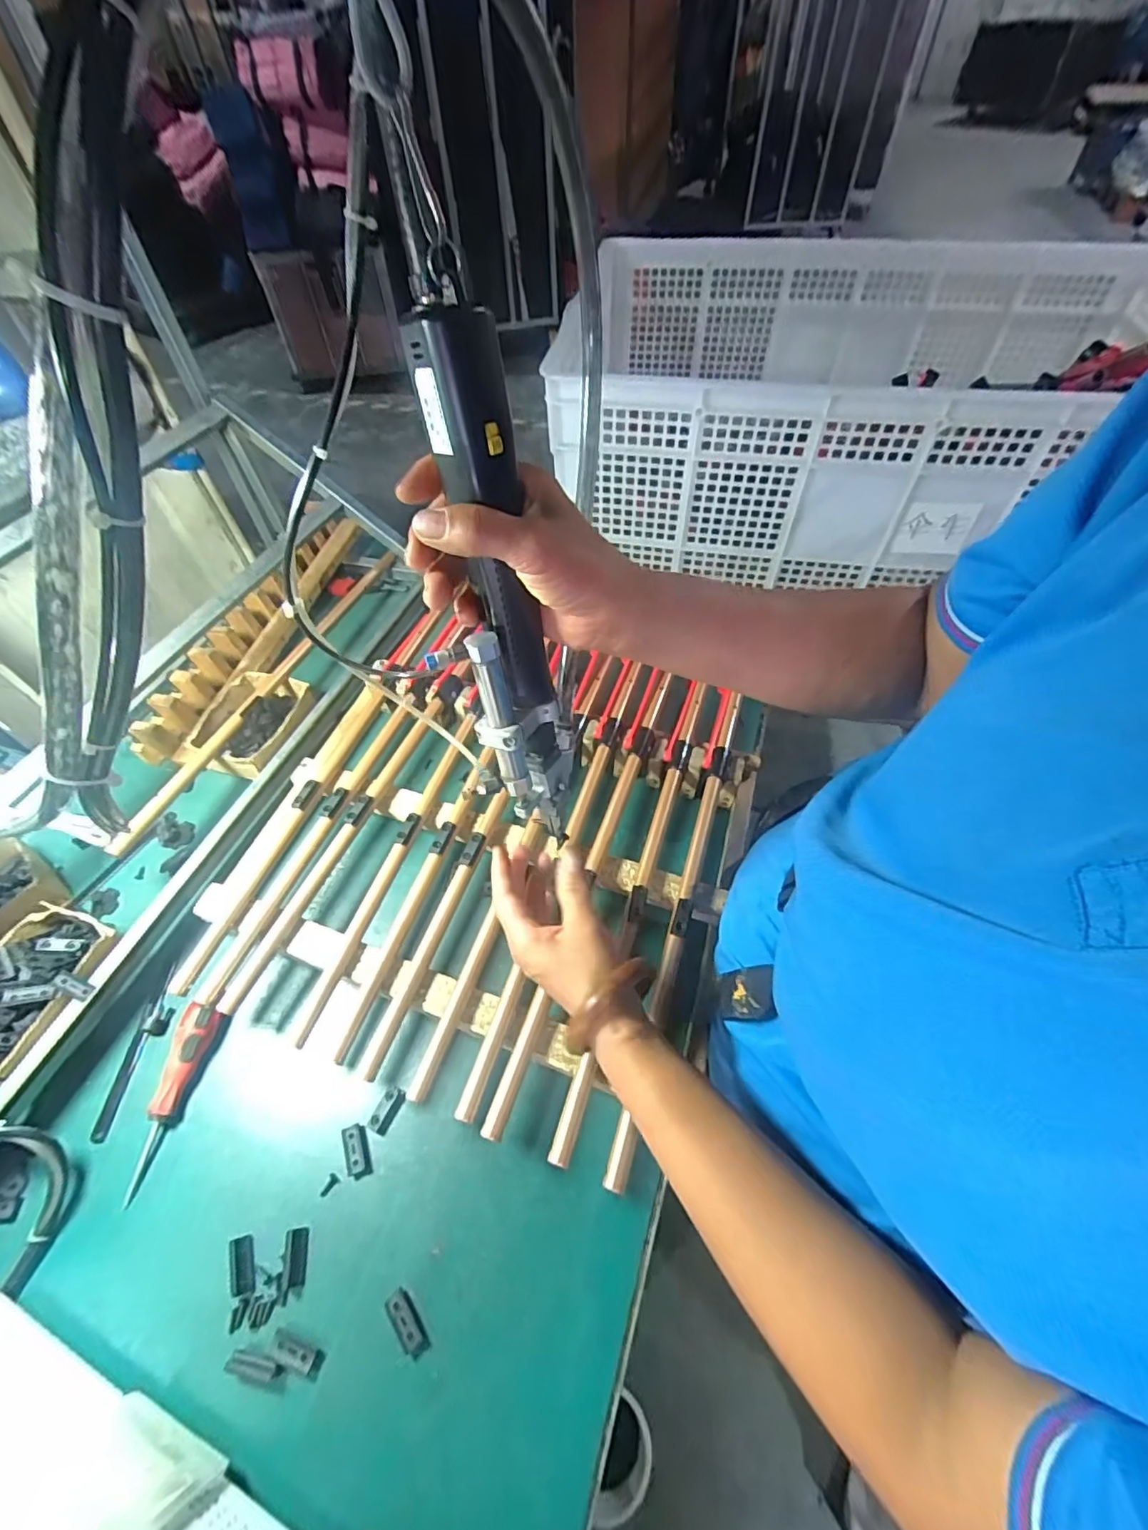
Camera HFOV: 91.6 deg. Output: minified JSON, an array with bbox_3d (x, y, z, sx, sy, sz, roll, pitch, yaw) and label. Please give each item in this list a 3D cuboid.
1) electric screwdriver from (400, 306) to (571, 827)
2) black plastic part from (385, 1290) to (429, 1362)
[{"bbox_3d":[-0.036,-0.072,0.322,0.055,0.296,0.049,-17,38,-10],"label":"electric screwdriver"},{"bbox_3d":[-0.123,0.412,0.412,0.017,0.004,0.042,-36,61,-22],"label":"black plastic part"}]

